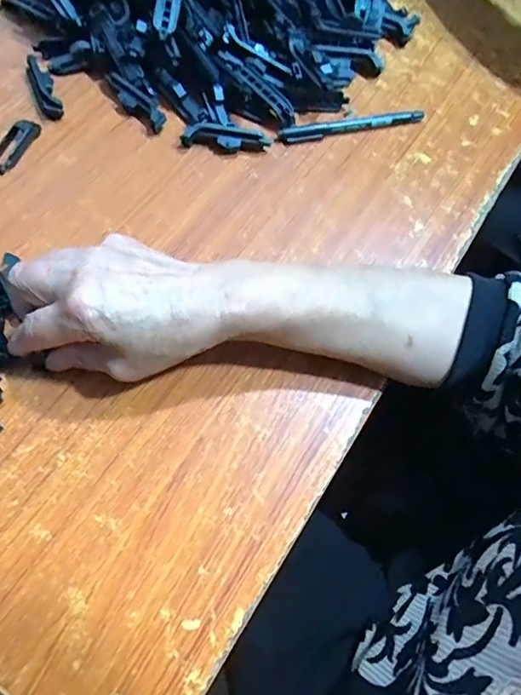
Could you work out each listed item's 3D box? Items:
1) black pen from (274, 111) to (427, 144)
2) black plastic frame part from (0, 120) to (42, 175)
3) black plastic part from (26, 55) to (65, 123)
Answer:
[{"bbox_3d":[0.083,-0.201,0.453,0.137,0.011,0.013,-14,68,-9],"label":"black pen"},{"bbox_3d":[-0.204,-0.170,0.418,0.020,0.012,0.059,22,67,6],"label":"black plastic frame part"},{"bbox_3d":[-0.191,-0.230,0.442,0.017,0.018,0.071,-21,69,-12],"label":"black plastic part"}]

